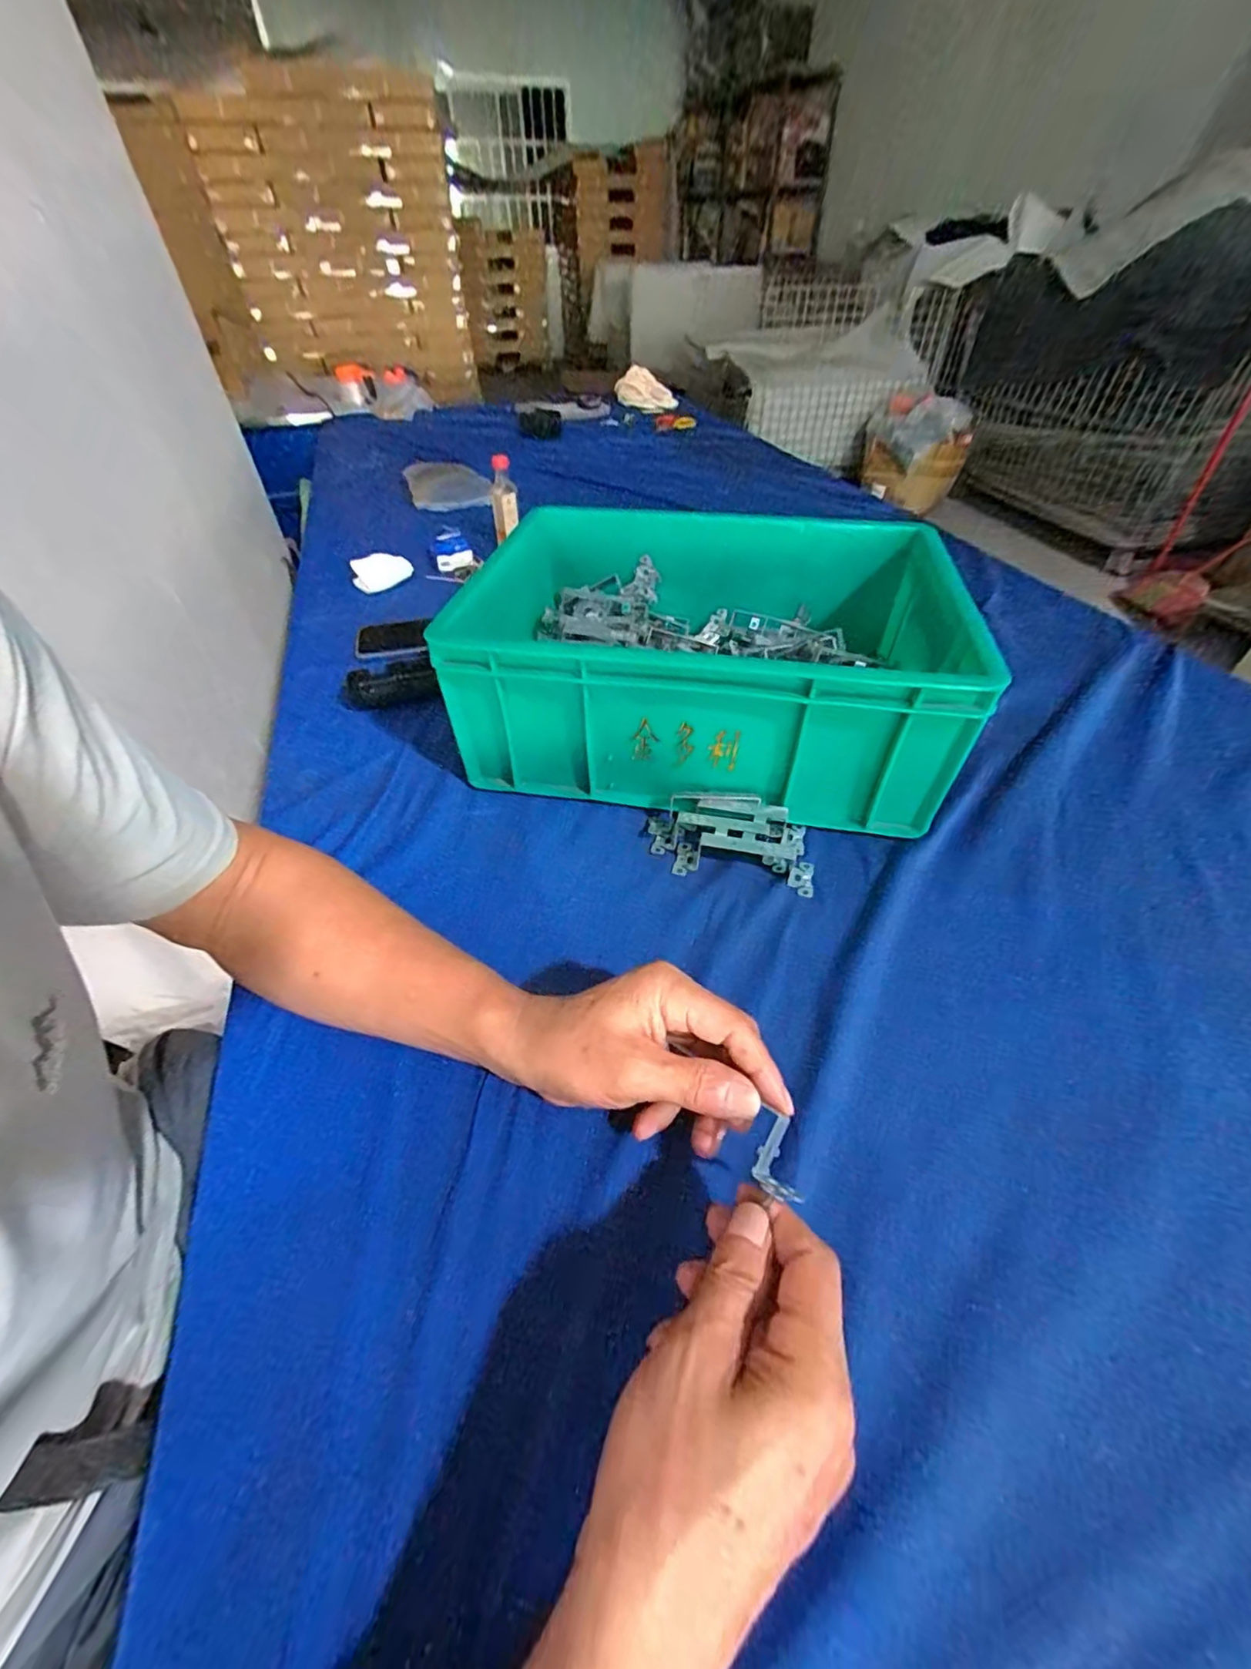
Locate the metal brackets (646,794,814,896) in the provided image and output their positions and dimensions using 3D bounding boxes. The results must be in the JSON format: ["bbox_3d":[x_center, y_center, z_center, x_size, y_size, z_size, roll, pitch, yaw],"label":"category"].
[{"bbox_3d":[0.082,0.001,0.463,0.133,0.034,0.069,9,46,10],"label":"metal brackets"}]

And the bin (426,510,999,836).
[{"bbox_3d":[0.076,-0.168,0.547,0.389,0.156,0.300,7,46,8],"label":"bin"}]

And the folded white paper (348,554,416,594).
[{"bbox_3d":[-0.333,-0.357,0.798,0.079,0.035,0.035,-10,46,-8],"label":"folded white paper"}]

